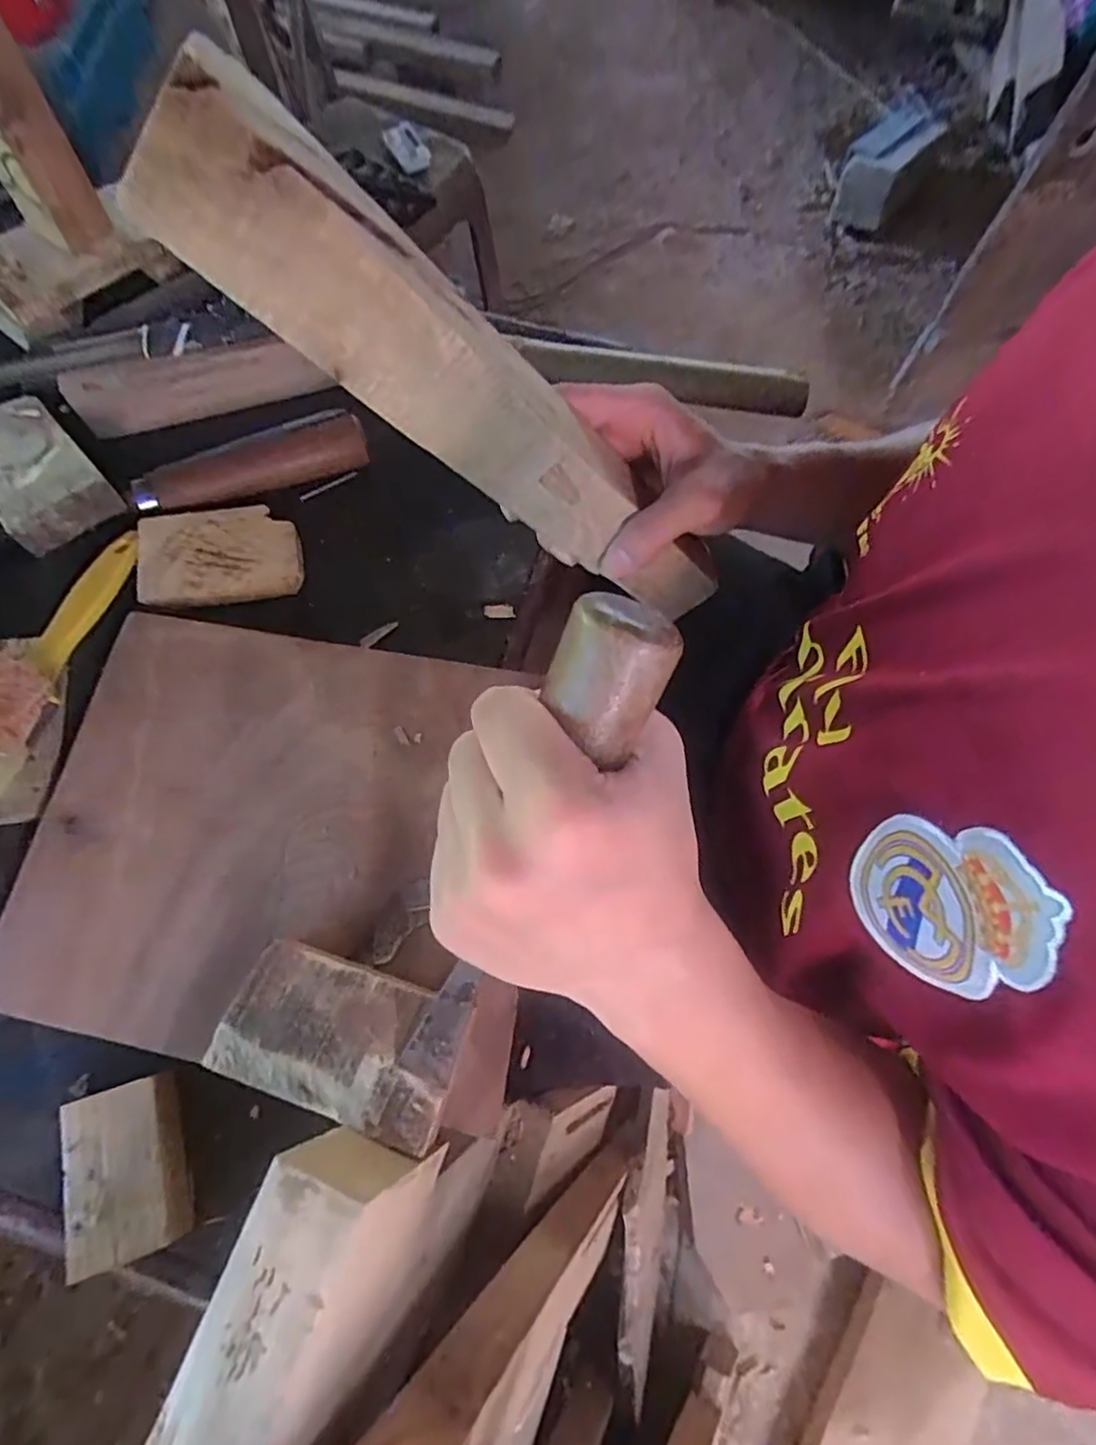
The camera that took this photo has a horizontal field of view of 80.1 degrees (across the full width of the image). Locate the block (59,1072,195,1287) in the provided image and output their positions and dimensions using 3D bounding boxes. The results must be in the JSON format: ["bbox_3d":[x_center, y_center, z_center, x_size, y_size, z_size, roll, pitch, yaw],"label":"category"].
[{"bbox_3d":[-0.191,0.202,0.294,0.044,0.026,0.069,-18,72,-7],"label":"block"}]

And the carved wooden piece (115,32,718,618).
[{"bbox_3d":[-0.016,-0.132,0.286,0.049,0.291,0.047,-7,65,42],"label":"carved wooden piece"}]

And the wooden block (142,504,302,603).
[{"bbox_3d":[-0.201,-0.106,0.403,0.089,0.024,0.060,-13,72,-6],"label":"wooden block"}]

